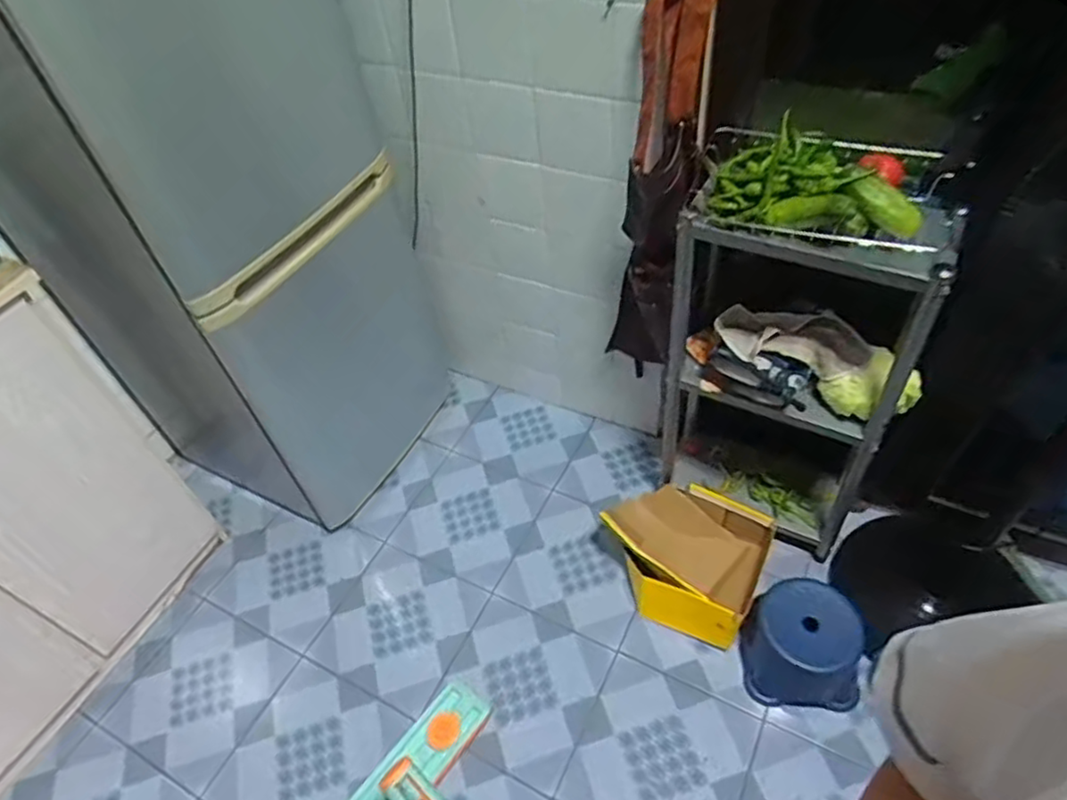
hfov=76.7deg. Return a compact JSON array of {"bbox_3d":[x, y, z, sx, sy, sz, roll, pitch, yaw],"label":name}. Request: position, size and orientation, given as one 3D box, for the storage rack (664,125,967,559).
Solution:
[{"bbox_3d":[0.484,-0.085,1.271,0.403,0.796,0.274,18,53,21],"label":"storage rack"}]

